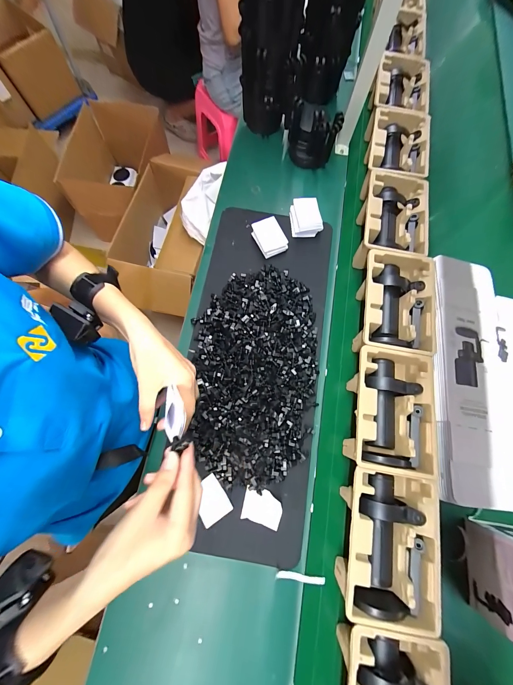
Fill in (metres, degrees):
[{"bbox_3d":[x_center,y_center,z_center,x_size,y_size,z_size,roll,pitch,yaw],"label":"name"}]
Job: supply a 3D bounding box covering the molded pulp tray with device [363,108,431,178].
[{"bbox_3d":[0.376,-0.517,0.737,0.151,0.078,0.244,11,72,4],"label":"molded pulp tray with device"}]

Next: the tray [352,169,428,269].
[{"bbox_3d":[0.337,-0.302,0.687,0.150,0.104,0.241,10,72,4],"label":"tray"}]

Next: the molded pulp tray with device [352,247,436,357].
[{"bbox_3d":[0.304,-0.079,0.608,0.149,0.087,0.230,8,72,4],"label":"molded pulp tray with device"}]

